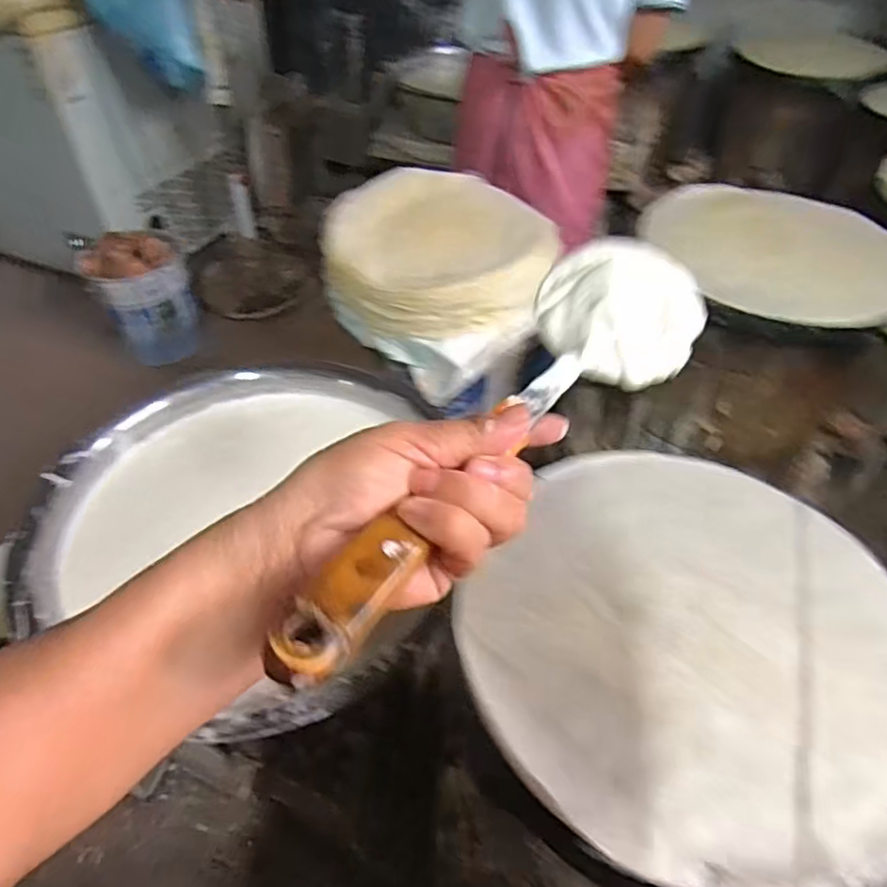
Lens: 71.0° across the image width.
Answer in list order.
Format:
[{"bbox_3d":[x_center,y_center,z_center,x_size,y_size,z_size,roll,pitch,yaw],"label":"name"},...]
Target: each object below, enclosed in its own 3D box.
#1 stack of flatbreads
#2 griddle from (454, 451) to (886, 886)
[{"bbox_3d":[-0.007,-0.336,1.076,0.382,0.127,0.335,7,45,9],"label":"stack of flatbreads"},{"bbox_3d":[0.194,0.146,0.507,0.313,0.032,0.344,-1,45,1],"label":"griddle"}]

